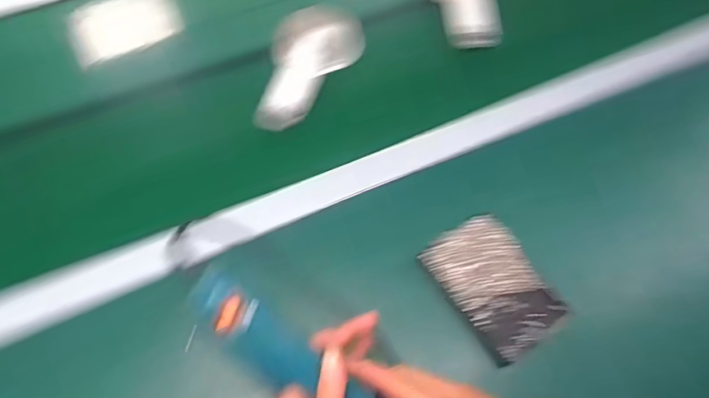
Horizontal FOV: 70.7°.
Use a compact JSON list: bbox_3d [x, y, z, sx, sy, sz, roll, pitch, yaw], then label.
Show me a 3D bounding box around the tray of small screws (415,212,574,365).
[{"bbox_3d":[0.143,0.085,0.510,0.093,0.024,0.134,-30,69,-15],"label":"tray of small screws"}]

